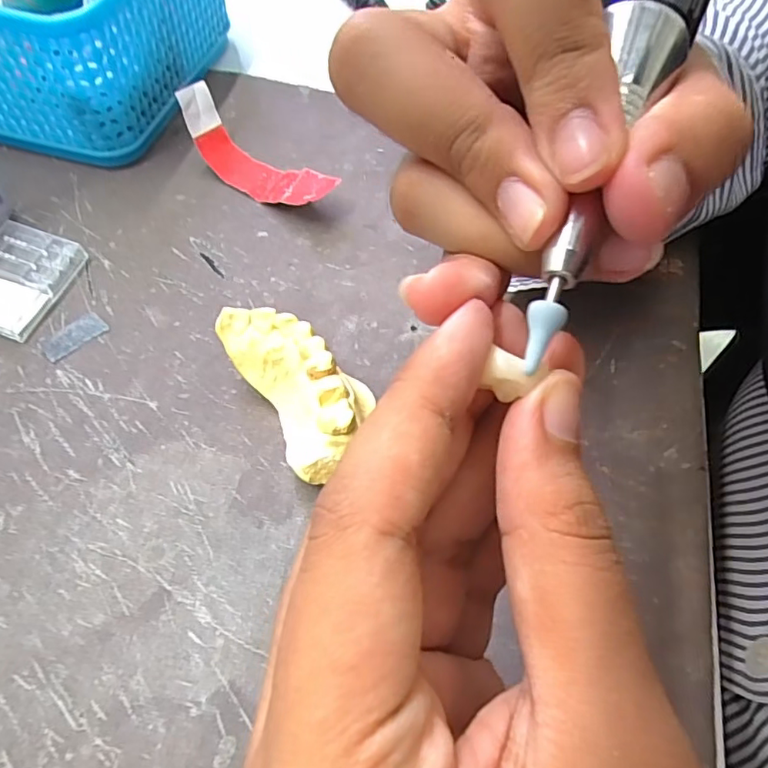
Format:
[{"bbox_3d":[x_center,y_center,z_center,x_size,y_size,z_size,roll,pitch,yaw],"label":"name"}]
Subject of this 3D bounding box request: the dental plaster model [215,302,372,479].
[{"bbox_3d":[-0.028,0.000,0.192,0.034,0.027,0.066,-27,66,-18],"label":"dental plaster model"}]

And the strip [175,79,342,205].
[{"bbox_3d":[-0.057,-0.101,0.245,0.072,0.029,0.022,32,63,14],"label":"strip"}]

